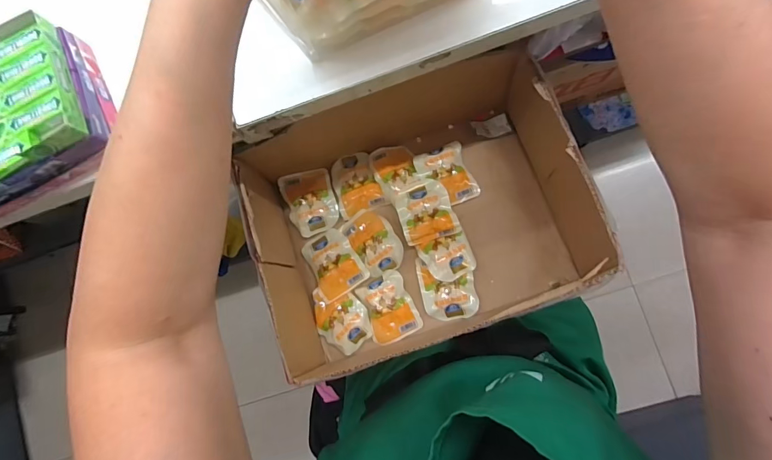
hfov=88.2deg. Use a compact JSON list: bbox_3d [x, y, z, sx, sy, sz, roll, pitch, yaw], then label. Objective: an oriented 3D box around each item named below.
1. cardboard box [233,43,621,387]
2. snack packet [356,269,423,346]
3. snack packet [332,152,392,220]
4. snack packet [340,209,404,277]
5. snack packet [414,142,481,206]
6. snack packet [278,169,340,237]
[{"bbox_3d":[0.034,-0.022,0.501,0.365,0.164,0.308,-21,84,5],"label":"cardboard box"},{"bbox_3d":[0.003,0.106,0.536,0.066,0.008,0.086,-25,83,5],"label":"snack packet"},{"bbox_3d":[-0.041,-0.068,0.575,0.070,0.021,0.089,-20,84,5],"label":"snack packet"},{"bbox_3d":[-0.017,0.015,0.557,0.060,0.022,0.093,-33,83,4],"label":"snack packet"},{"bbox_3d":[0.085,-0.075,0.561,0.068,0.023,0.082,-21,84,5],"label":"snack packet"},{"bbox_3d":[-0.109,-0.040,0.576,0.070,0.019,0.094,-19,84,5],"label":"snack packet"}]

